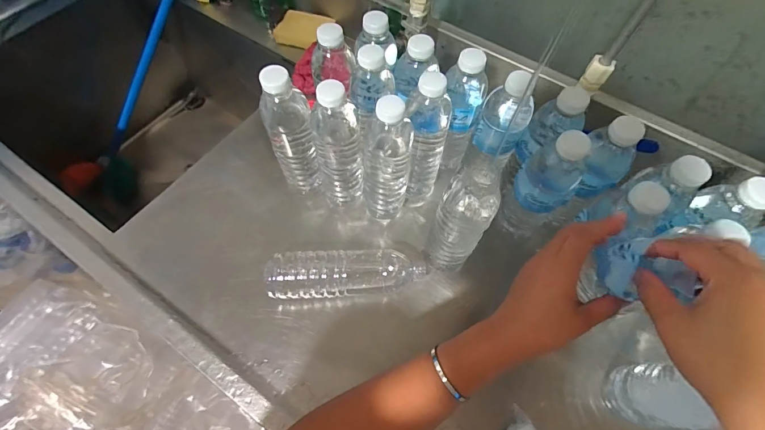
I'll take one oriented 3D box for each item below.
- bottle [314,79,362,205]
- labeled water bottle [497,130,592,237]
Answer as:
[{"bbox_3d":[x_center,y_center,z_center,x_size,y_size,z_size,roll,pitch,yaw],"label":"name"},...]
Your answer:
[{"bbox_3d":[-0.058,-0.086,0.472,0.058,0.208,0.054,-9,63,-7],"label":"bottle"},{"bbox_3d":[0.198,-0.028,0.454,0.067,0.203,0.057,41,68,17],"label":"labeled water bottle"}]

